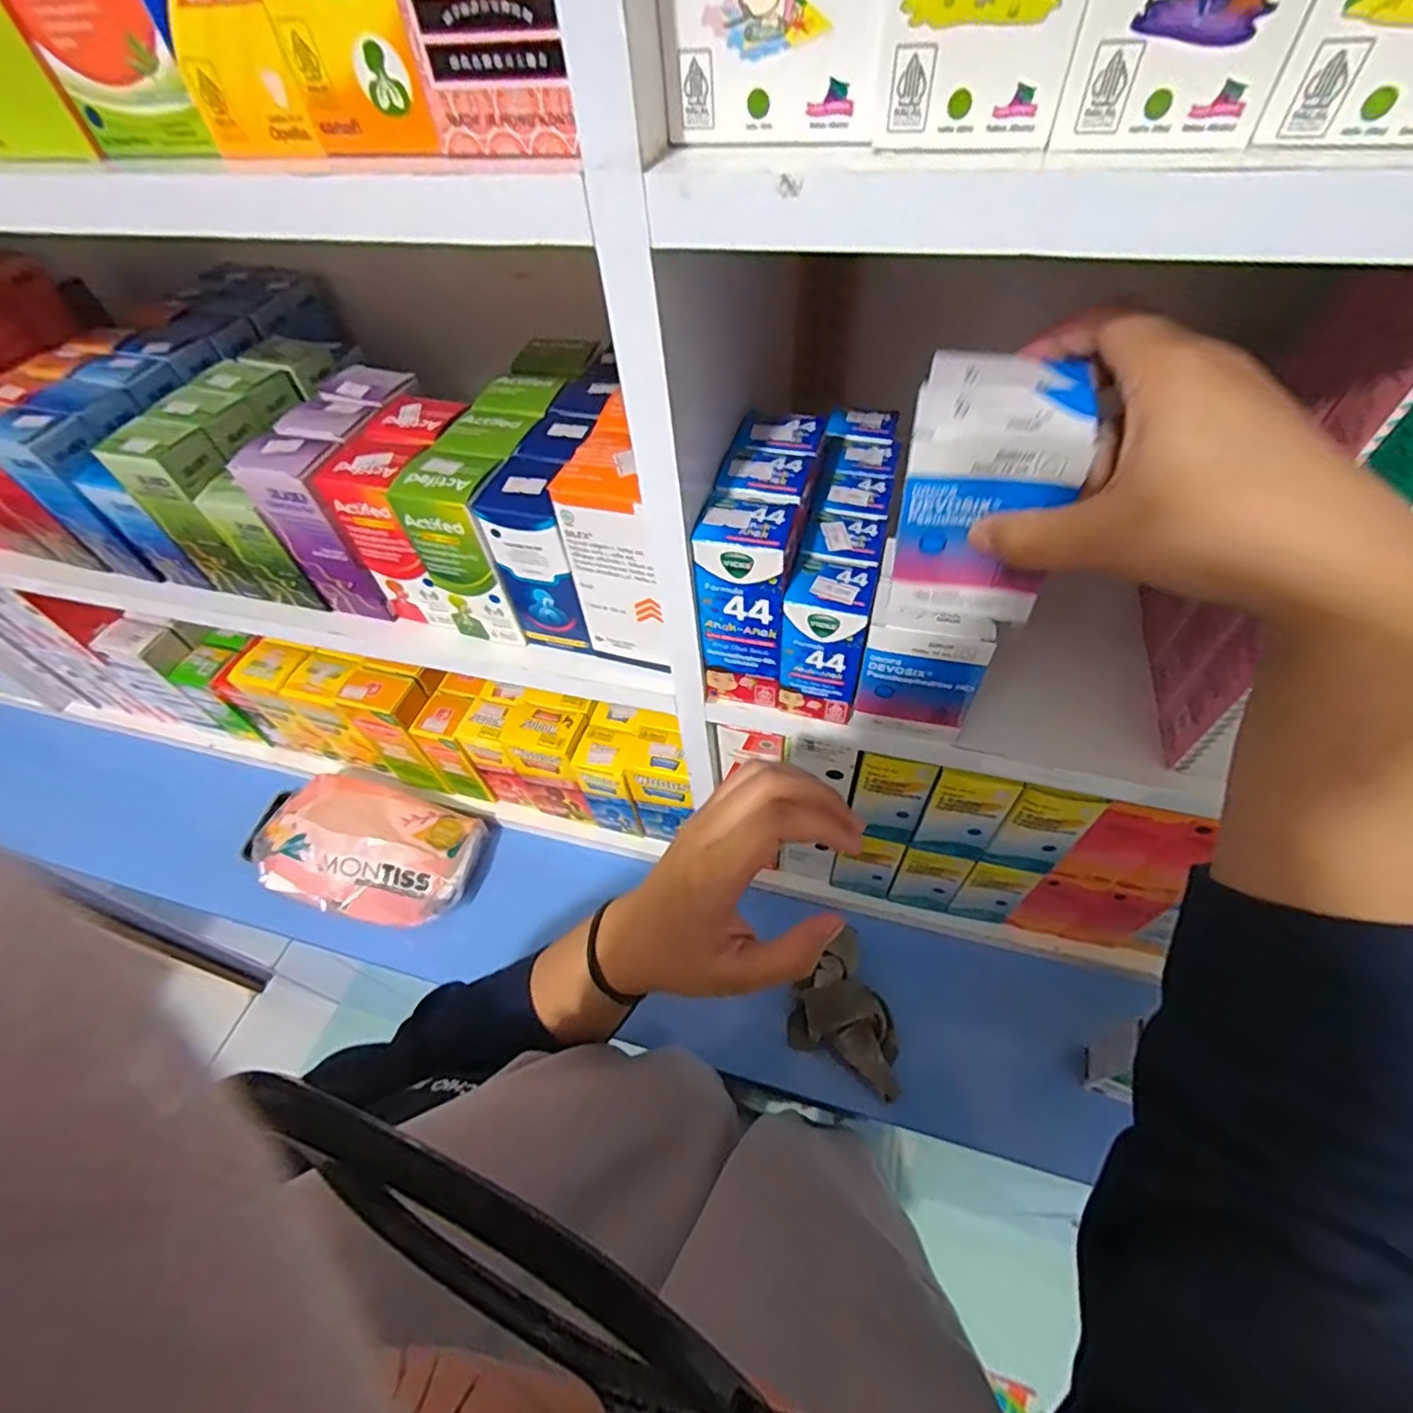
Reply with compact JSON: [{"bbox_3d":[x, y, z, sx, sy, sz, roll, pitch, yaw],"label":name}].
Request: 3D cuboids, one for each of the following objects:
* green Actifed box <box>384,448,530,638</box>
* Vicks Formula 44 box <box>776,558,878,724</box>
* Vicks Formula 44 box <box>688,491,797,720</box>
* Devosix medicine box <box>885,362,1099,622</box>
[{"bbox_3d":[-0.141,-0.097,0.390,0.055,0.106,0.049,13,56,14],"label":"green Actifed box"},{"bbox_3d":[0.063,-0.034,0.340,0.041,0.084,0.038,13,56,14],"label":"Vicks Formula 44 box"},{"bbox_3d":[0.022,-0.052,0.341,0.042,0.118,0.041,10,55,13],"label":"Vicks Formula 44 box"},{"bbox_3d":[0.108,-0.089,0.250,0.057,0.082,0.062,12,55,14],"label":"Devosix medicine box"}]

